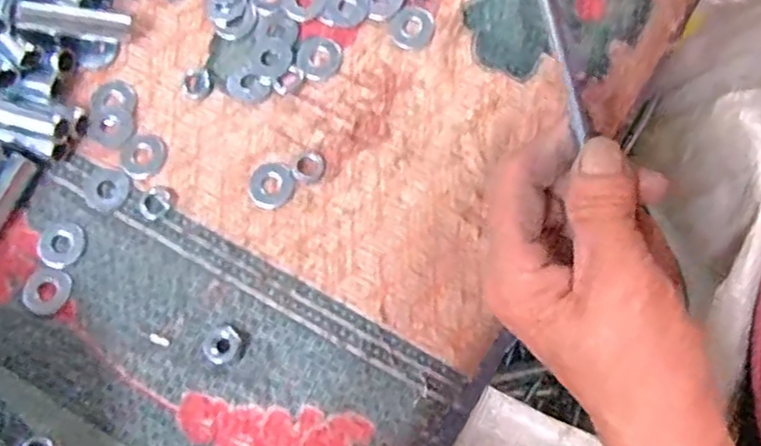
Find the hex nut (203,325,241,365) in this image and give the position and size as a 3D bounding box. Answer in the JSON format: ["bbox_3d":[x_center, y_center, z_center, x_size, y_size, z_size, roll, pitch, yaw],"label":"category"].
[{"bbox_3d":[-0.061,0.046,0.250,0.013,0.004,0.013,-37,81,-6],"label":"hex nut"}]

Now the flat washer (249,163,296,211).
[{"bbox_3d":[-0.044,-0.016,0.264,0.018,0.004,0.019,0,80,1],"label":"flat washer"}]

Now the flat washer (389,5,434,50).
[{"bbox_3d":[0.013,-0.083,0.276,0.018,0.004,0.019,0,80,1],"label":"flat washer"}]

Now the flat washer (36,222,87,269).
[{"bbox_3d":[-0.128,0.008,0.261,0.019,0.004,0.017,-39,81,-6],"label":"flat washer"}]

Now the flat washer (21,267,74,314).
[{"bbox_3d":[-0.132,0.026,0.258,0.018,0.004,0.018,0,80,1],"label":"flat washer"}]

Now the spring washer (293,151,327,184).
[{"bbox_3d":[-0.029,-0.023,0.265,0.013,0.004,0.014,0,80,1],"label":"spring washer"}]

